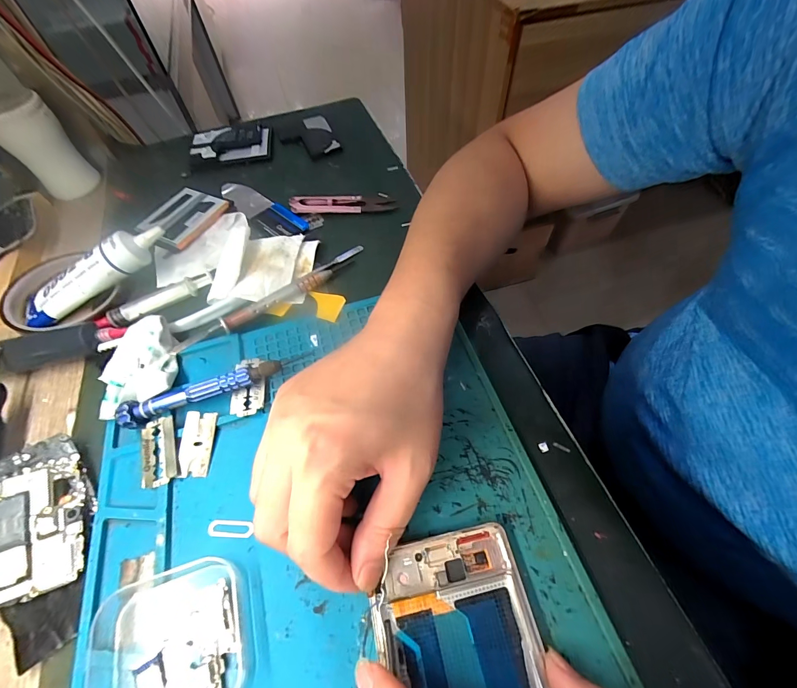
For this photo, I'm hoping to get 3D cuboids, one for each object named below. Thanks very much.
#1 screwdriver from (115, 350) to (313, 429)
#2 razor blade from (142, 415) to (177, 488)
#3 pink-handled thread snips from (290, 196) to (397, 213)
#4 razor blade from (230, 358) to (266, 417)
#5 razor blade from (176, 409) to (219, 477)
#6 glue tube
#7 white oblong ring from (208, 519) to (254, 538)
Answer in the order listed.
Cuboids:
[{"bbox_3d":[-0.120,0.026,0.237,0.118,0.015,0.020,-21,59,-10],"label":"screwdriver"},{"bbox_3d":[-0.149,0.067,0.219,0.020,0.004,0.042,-19,63,-4],"label":"razor blade"},{"bbox_3d":[-0.054,-0.135,0.340,0.098,0.010,0.023,0,58,2],"label":"pink-handled thread snips"},{"bbox_3d":[-0.102,0.028,0.240,0.021,0.006,0.042,-6,58,-7],"label":"razor blade"},{"bbox_3d":[-0.127,0.063,0.222,0.020,0.004,0.039,-1,67,-1],"label":"razor blade"},{"bbox_3d":[-0.238,-0.056,0.278,0.117,0.026,0.027,-35,62,-3],"label":"glue tube"},{"bbox_3d":[-0.094,0.103,0.198,0.025,0.004,0.009,0,58,3],"label":"white oblong ring"}]

